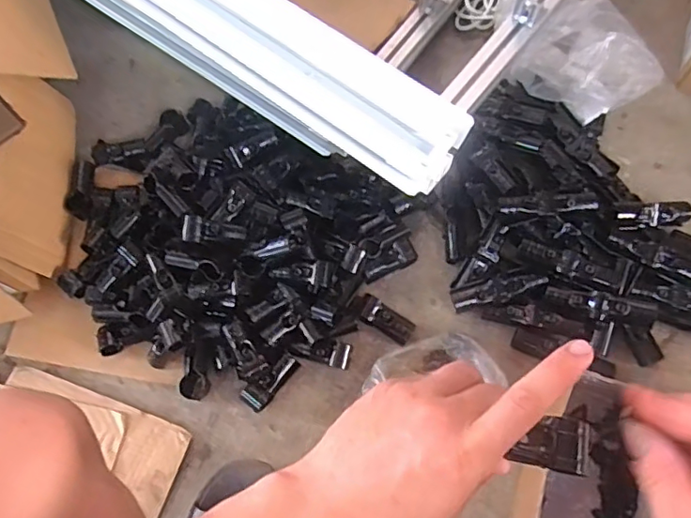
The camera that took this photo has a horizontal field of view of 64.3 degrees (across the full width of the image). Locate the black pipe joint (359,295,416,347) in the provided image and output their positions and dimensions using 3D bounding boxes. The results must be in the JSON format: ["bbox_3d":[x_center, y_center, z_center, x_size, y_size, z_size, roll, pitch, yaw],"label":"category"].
[{"bbox_3d":[0.054,0.081,0.732,0.078,0.028,0.035,36,73,0],"label":"black pipe joint"}]

